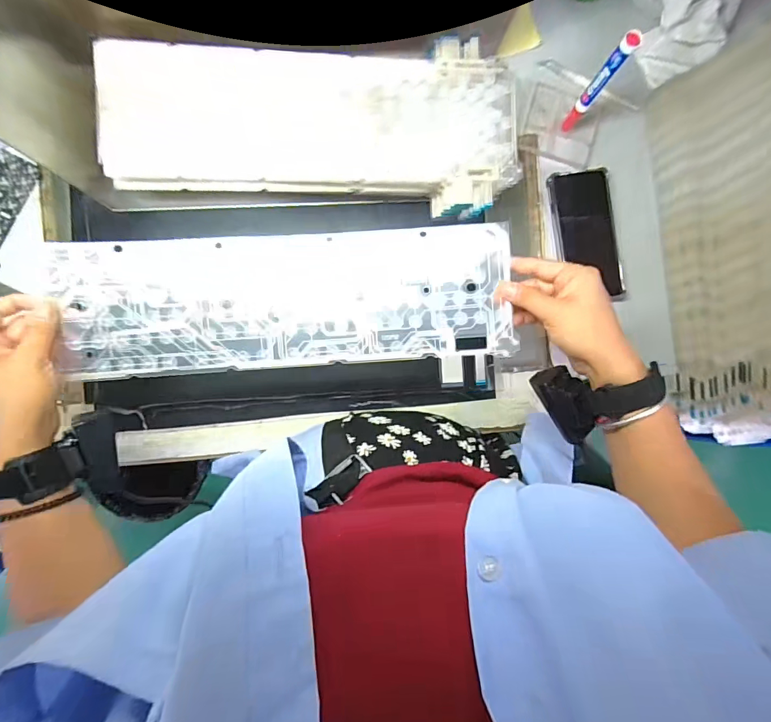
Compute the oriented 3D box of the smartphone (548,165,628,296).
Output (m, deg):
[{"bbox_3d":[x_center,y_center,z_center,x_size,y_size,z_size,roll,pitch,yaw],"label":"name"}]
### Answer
[{"bbox_3d":[0.257,-0.165,0.529,0.082,0.015,0.155,-5,91,-5],"label":"smartphone"}]

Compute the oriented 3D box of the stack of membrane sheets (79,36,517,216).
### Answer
[{"bbox_3d":[-0.078,-0.265,0.452,0.436,0.033,0.179,0,91,-5],"label":"stack of membrane sheets"}]

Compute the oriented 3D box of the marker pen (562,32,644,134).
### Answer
[{"bbox_3d":[0.231,-0.302,0.458,0.024,0.147,0.023,-45,94,-3],"label":"marker pen"}]

